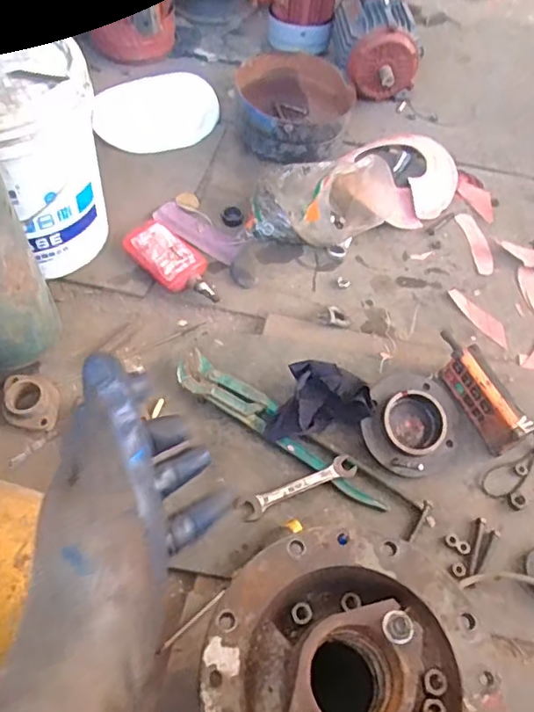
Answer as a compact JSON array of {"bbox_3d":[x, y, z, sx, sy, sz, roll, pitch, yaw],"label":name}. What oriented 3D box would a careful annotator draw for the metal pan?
[{"bbox_3d":[0.055,-0.529,1.238,0.261,0.122,0.252,2,55,-3],"label":"metal pan"}]

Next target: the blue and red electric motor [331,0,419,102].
[{"bbox_3d":[0.248,-0.763,1.313,0.170,0.200,0.251,-2,56,-7],"label":"blue and red electric motor"}]

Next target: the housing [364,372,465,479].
[{"bbox_3d":[0.226,0.100,0.860,0.161,0.037,0.161,3,74,-11],"label":"housing"}]

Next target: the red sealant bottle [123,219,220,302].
[{"bbox_3d":[-0.166,-0.168,1.029,0.199,0.049,0.090,37,60,19],"label":"red sealant bottle"}]

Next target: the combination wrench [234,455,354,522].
[{"bbox_3d":[0.044,0.185,0.810,0.176,0.008,0.038,-18,59,-17],"label":"combination wrench"}]

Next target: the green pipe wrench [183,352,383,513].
[{"bbox_3d":[0.014,0.111,0.861,0.376,0.023,0.063,35,60,18],"label":"green pipe wrench"}]

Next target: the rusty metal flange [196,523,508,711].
[{"bbox_3d":[0.069,0.263,0.462,0.234,0.100,0.230,13,55,4],"label":"rusty metal flange"}]

